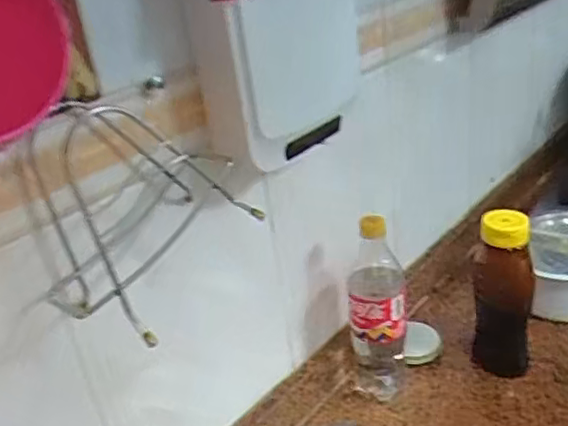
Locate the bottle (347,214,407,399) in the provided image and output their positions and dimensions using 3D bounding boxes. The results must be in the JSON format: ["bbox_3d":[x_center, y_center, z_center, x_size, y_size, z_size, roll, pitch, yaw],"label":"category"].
[{"bbox_3d":[0.114,0.117,0.746,0.064,0.248,0.073,-4,28,6],"label":"bottle"}]

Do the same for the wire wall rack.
[{"bbox_3d":[-0.115,-0.010,0.480,0.090,0.159,0.170,12,32,35],"label":"wire wall rack"}]

